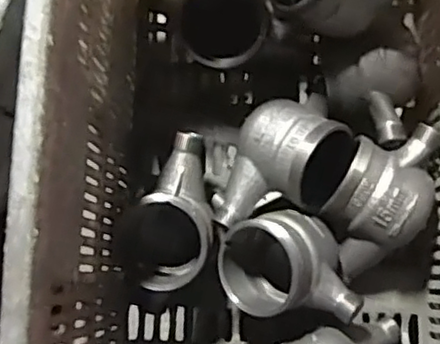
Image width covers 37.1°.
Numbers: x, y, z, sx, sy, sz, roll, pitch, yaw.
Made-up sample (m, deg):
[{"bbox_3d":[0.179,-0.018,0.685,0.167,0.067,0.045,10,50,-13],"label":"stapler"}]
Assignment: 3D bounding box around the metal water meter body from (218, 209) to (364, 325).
[{"bbox_3d":[0.058,0.084,0.563,0.110,0.088,0.087,0,64,4],"label":"metal water meter body"}]

